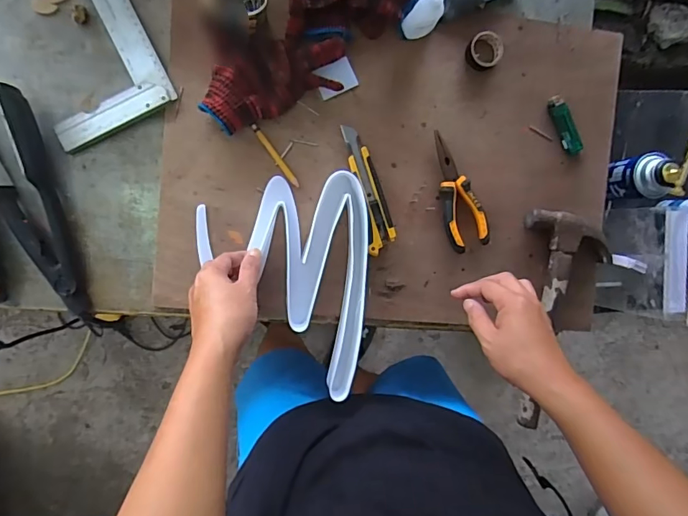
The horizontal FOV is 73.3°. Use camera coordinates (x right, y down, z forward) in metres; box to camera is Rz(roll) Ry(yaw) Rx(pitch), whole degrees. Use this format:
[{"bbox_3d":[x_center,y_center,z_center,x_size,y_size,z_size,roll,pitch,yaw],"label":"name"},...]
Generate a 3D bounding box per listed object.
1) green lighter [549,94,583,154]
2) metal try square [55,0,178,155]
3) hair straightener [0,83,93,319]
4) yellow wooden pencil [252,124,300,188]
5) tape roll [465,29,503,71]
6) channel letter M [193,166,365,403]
[{"bbox_3d":[0.303,-0.181,0.630,0.027,0.013,0.082,-25,98,-6],"label":"green lighter"},{"bbox_3d":[-0.320,-0.272,0.546,0.145,0.025,0.254,-26,97,-4],"label":"metal try square"},{"bbox_3d":[-0.361,-0.054,0.539,0.079,0.058,0.272,-22,97,-5],"label":"hair straightener"},{"bbox_3d":[-0.086,-0.128,0.582,0.010,0.005,0.092,-35,98,-3],"label":"yellow wooden pencil"},{"bbox_3d":[0.183,-0.269,0.600,0.049,0.017,0.045,-1,95,-7],"label":"tape roll"},{"bbox_3d":[-0.072,0.034,0.579,0.205,0.048,0.270,-3,95,-7],"label":"channel letter M"}]

